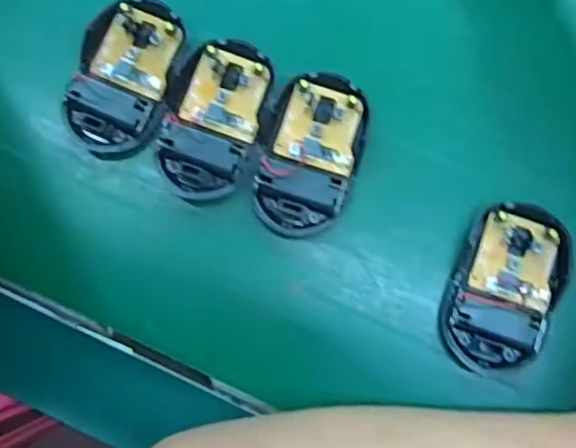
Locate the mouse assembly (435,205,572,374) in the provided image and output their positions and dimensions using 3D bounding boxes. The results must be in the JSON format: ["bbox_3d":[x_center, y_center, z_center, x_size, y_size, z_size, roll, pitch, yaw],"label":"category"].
[{"bbox_3d":[0.125,0.038,0.350,0.057,0.018,0.096,24,84,4],"label":"mouse assembly"}]

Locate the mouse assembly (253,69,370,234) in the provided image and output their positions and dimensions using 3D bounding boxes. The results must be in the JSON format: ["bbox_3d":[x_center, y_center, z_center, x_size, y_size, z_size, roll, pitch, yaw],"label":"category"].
[{"bbox_3d":[0.015,-0.040,0.361,0.054,0.022,0.096,18,83,3],"label":"mouse assembly"}]

